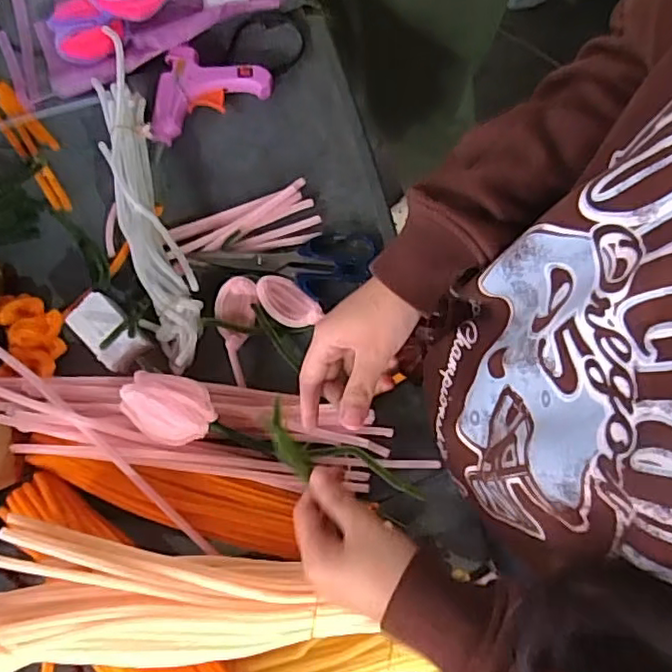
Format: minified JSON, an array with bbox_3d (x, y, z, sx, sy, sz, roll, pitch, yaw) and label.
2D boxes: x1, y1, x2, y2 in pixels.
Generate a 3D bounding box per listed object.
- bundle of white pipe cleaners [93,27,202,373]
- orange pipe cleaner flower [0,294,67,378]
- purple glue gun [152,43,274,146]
[{"bbox_3d":[-0.175,-0.123,0.578,0.053,0.049,0.313,-14,78,-2],"label":"bundle of white pipe cleaners"},{"bbox_3d":[-0.303,0.003,0.552,0.109,0.041,0.085,-11,78,-2],"label":"orange pipe cleaner flower"},{"bbox_3d":[-0.136,-0.251,0.616,0.126,0.034,0.072,-32,79,-6],"label":"purple glue gun"}]

